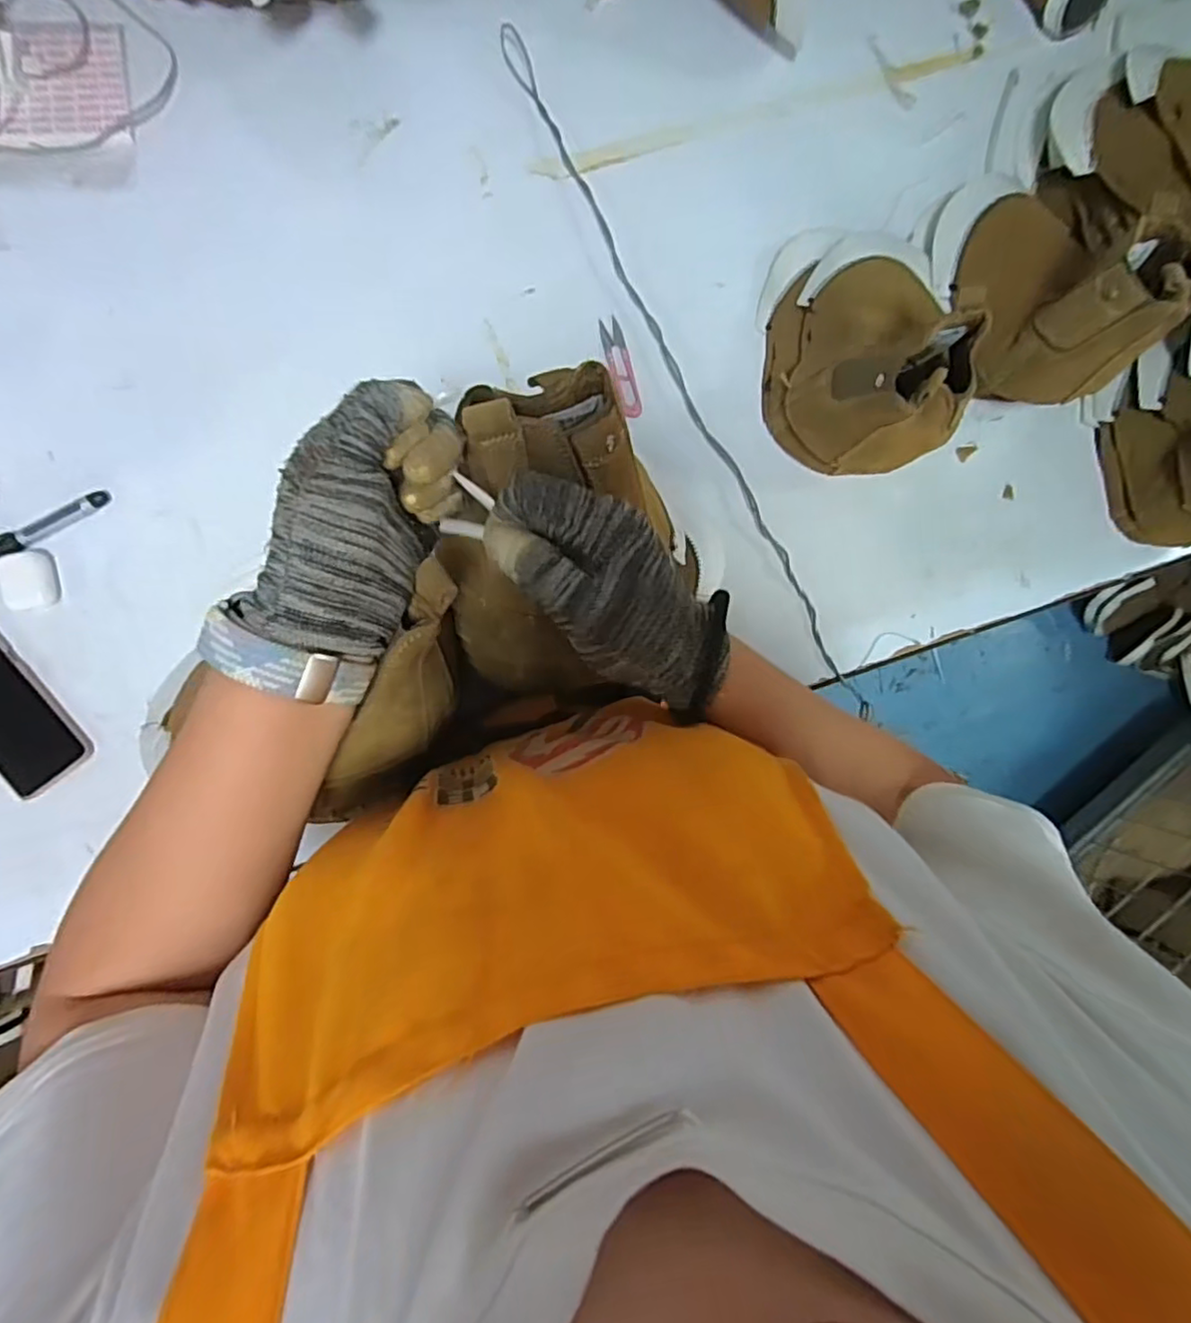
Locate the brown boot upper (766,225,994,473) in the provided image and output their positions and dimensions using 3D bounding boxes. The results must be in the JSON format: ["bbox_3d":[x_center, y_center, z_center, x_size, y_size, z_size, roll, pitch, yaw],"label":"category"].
[{"bbox_3d":[0.252,-0.314,0.594,0.153,0.186,0.245,10,90,-5],"label":"brown boot upper"}]

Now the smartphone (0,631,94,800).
[{"bbox_3d":[-0.562,0.045,0.616,0.081,0.008,0.165,-35,93,-3],"label":"smartphone"}]

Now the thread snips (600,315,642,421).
[{"bbox_3d":[0.026,-0.299,0.665,0.024,0.006,0.102,-16,92,-4],"label":"thread snips"}]

